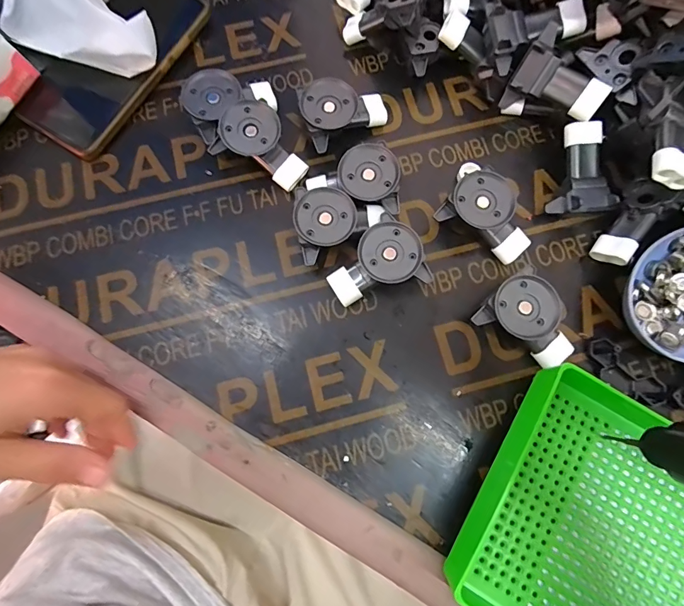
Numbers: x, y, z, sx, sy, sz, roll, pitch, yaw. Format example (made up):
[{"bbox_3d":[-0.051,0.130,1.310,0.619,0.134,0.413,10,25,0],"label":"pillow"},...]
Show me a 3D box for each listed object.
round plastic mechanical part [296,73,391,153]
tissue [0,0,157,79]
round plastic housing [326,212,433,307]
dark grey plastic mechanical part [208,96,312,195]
[{"bbox_3d":[0.000,-0.147,0.302,0.066,0.034,0.041,-33,80,-8],"label":"round plastic mechanical part"},{"bbox_3d":[-0.217,-0.225,0.285,0.170,0.046,0.072,41,79,-5],"label":"tissue"},{"bbox_3d":[0.029,-0.021,0.277,0.053,0.028,0.065,40,79,8],"label":"round plastic housing"},{"bbox_3d":[-0.058,-0.118,0.294,0.067,0.034,0.044,23,78,4],"label":"dark grey plastic mechanical part"}]

